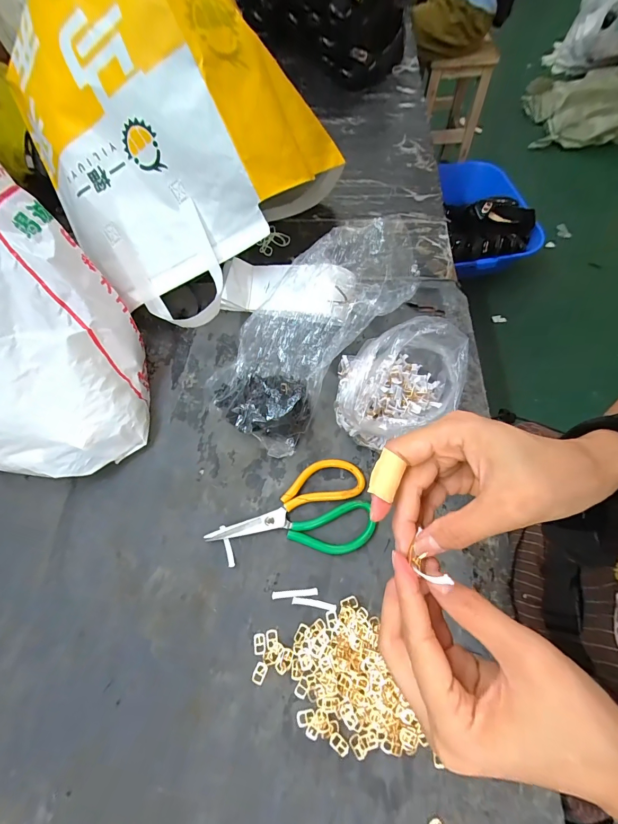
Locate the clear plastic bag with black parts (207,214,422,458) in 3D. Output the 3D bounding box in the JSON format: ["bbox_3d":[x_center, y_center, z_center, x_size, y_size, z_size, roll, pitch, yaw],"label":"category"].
[{"bbox_3d":[-0.012,-0.104,0.444,0.181,0.096,0.292,32,84,15],"label":"clear plastic bag with black parts"}]

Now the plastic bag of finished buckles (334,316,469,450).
[{"bbox_3d":[0.103,-0.029,0.411,0.140,0.105,0.136,9,65,6],"label":"plastic bag of finished buckles"}]

